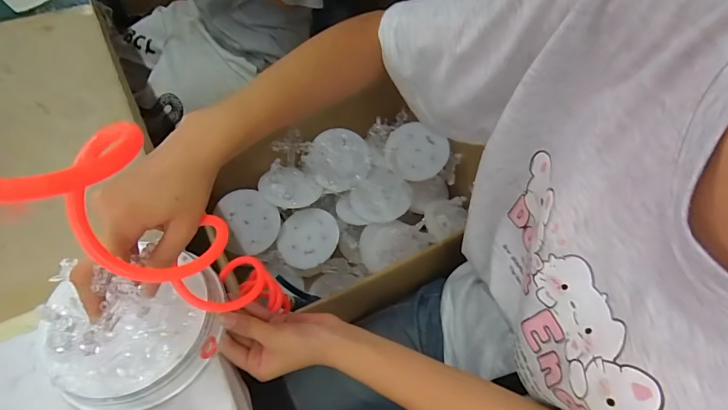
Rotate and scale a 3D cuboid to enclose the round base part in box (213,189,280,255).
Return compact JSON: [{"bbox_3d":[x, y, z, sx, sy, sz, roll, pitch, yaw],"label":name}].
[{"bbox_3d":[-0.230,0.032,0.807,0.111,0.014,0.126,-21,91,-16],"label":"round base part in box"}]

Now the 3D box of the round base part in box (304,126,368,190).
[{"bbox_3d":[-0.052,-0.100,0.852,0.122,0.026,0.131,0,88,-14],"label":"round base part in box"}]

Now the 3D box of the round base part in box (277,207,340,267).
[{"bbox_3d":[-0.115,0.067,0.827,0.126,0.015,0.126,-4,62,8],"label":"round base part in box"}]

